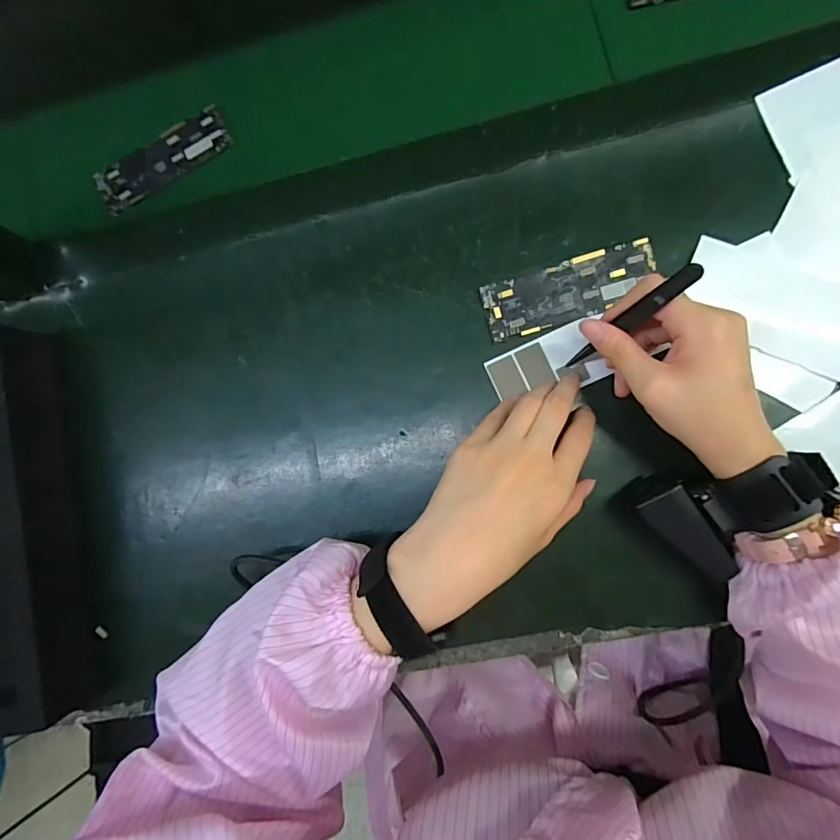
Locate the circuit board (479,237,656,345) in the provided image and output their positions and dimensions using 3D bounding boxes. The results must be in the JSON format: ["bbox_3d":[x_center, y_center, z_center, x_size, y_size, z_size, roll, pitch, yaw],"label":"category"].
[{"bbox_3d":[0.108,-0.094,0.335,0.122,0.004,0.043,-16,83,7],"label":"circuit board"}]

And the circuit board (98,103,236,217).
[{"bbox_3d":[-0.220,-0.224,0.393,0.119,0.012,0.045,-32,82,4],"label":"circuit board"}]

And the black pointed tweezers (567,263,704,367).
[{"bbox_3d":[0.125,-0.059,0.282,0.009,0.115,0.010,-26,81,-20],"label":"black pointed tweezers"}]

